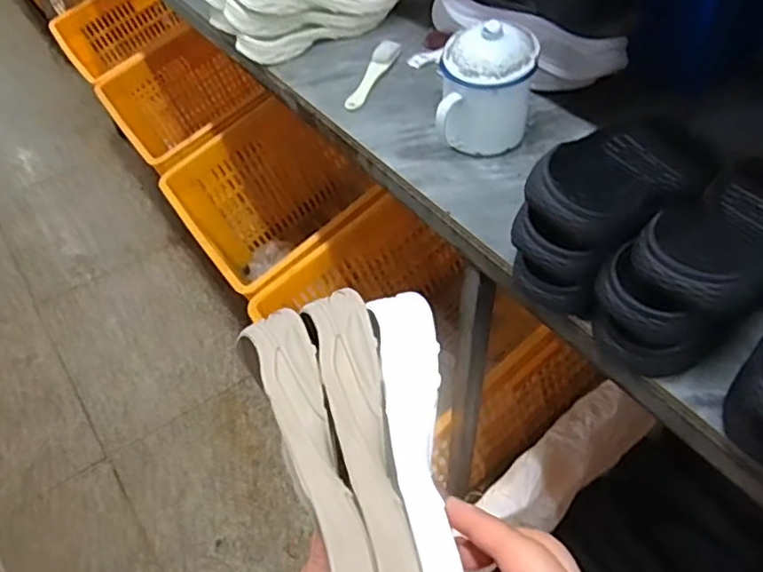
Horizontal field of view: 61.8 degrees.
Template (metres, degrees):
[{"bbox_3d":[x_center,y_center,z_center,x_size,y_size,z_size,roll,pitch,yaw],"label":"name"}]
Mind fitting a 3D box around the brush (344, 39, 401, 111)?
[{"bbox_3d":[-0.011,-0.294,0.880,0.032,0.017,0.166,13,49,14],"label":"brush"}]

